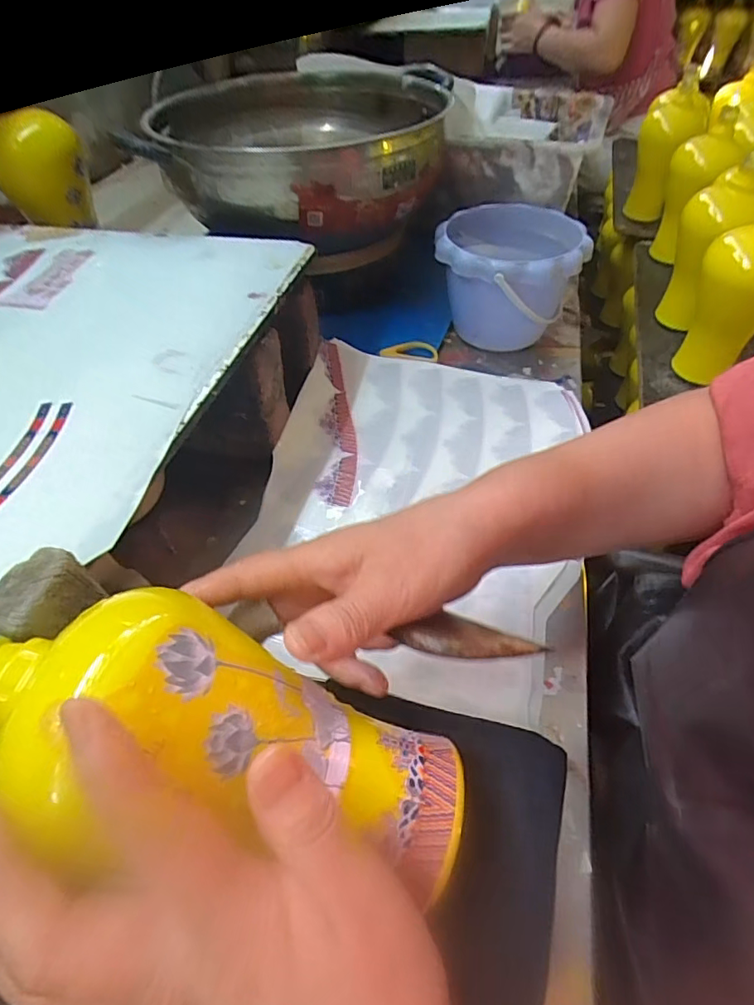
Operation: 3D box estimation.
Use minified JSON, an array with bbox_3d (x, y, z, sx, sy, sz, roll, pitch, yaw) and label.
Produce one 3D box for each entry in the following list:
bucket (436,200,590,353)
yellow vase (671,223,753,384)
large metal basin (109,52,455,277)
[{"bbox_3d":[0.139,-0.235,0.567,0.144,0.112,0.142,1,49,-1],"label":"bucket"},{"bbox_3d":[0.406,-0.223,0.589,0.096,0.180,0.083,19,51,15],"label":"yellow vase"},{"bbox_3d":[-0.078,-0.386,0.597,0.288,0.134,0.353,-1,49,-3],"label":"large metal basin"}]

